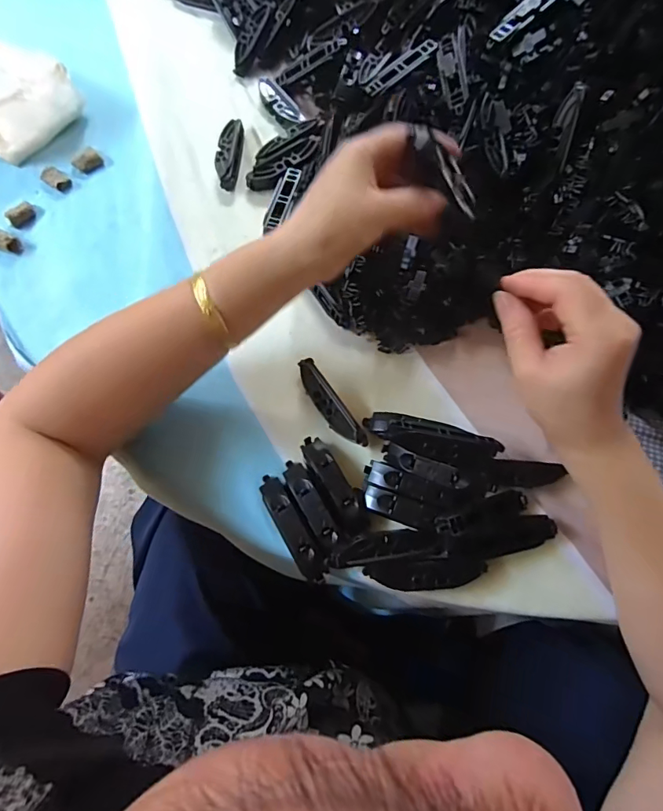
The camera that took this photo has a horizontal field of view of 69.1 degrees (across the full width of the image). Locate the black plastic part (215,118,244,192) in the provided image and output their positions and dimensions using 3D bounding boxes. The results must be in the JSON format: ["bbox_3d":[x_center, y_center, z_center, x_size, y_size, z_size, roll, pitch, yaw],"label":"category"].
[{"bbox_3d":[-0.095,-0.236,0.450,0.020,0.016,0.075,4,70,0],"label":"black plastic part"}]

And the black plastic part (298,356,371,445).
[{"bbox_3d":[-0.002,-0.001,0.365,0.019,0.010,0.080,-32,74,-12],"label":"black plastic part"}]

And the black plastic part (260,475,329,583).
[{"bbox_3d":[-0.027,0.084,0.334,0.017,0.017,0.079,-28,73,-10],"label":"black plastic part"}]

